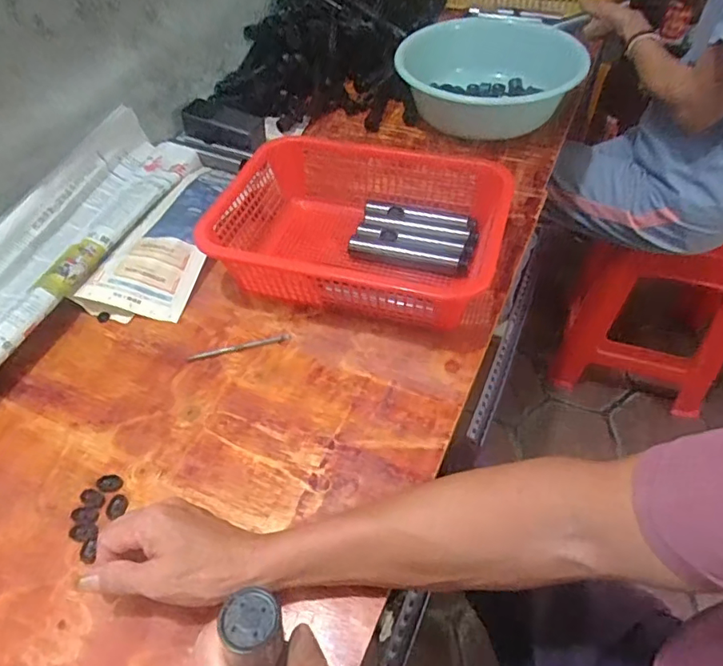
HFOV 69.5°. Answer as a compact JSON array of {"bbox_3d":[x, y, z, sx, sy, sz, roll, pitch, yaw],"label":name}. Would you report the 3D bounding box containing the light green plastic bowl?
[{"bbox_3d":[0.225,-0.435,0.895,0.333,0.100,0.281,-35,56,-24],"label":"light green plastic bowl"}]

